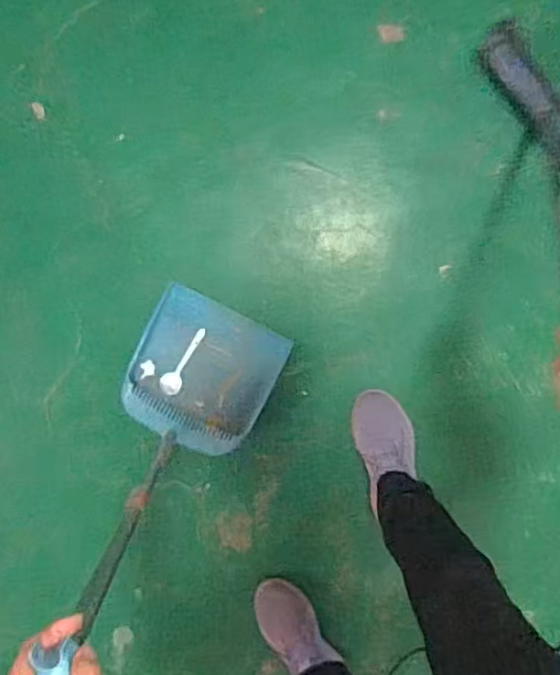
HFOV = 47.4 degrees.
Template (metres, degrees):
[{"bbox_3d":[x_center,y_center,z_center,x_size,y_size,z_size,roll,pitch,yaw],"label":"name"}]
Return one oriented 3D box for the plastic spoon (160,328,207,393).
[{"bbox_3d":[-0.160,0.041,1.085,0.035,0.011,0.122,35,83,-7],"label":"plastic spoon"}]

